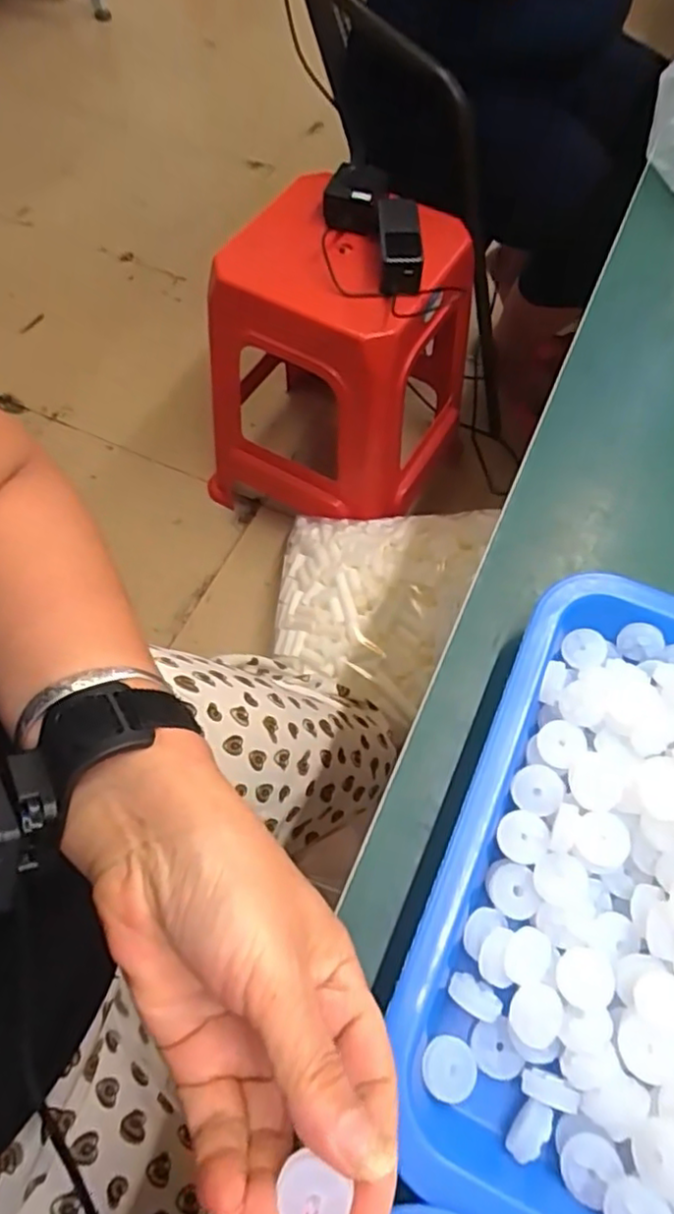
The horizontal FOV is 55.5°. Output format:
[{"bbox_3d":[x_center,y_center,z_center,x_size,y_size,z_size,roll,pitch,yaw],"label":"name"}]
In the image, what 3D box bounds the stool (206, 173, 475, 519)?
[{"bbox_3d":[0.013,-0.408,1.125,0.360,0.522,0.421,28,67,13],"label":"stool"}]

